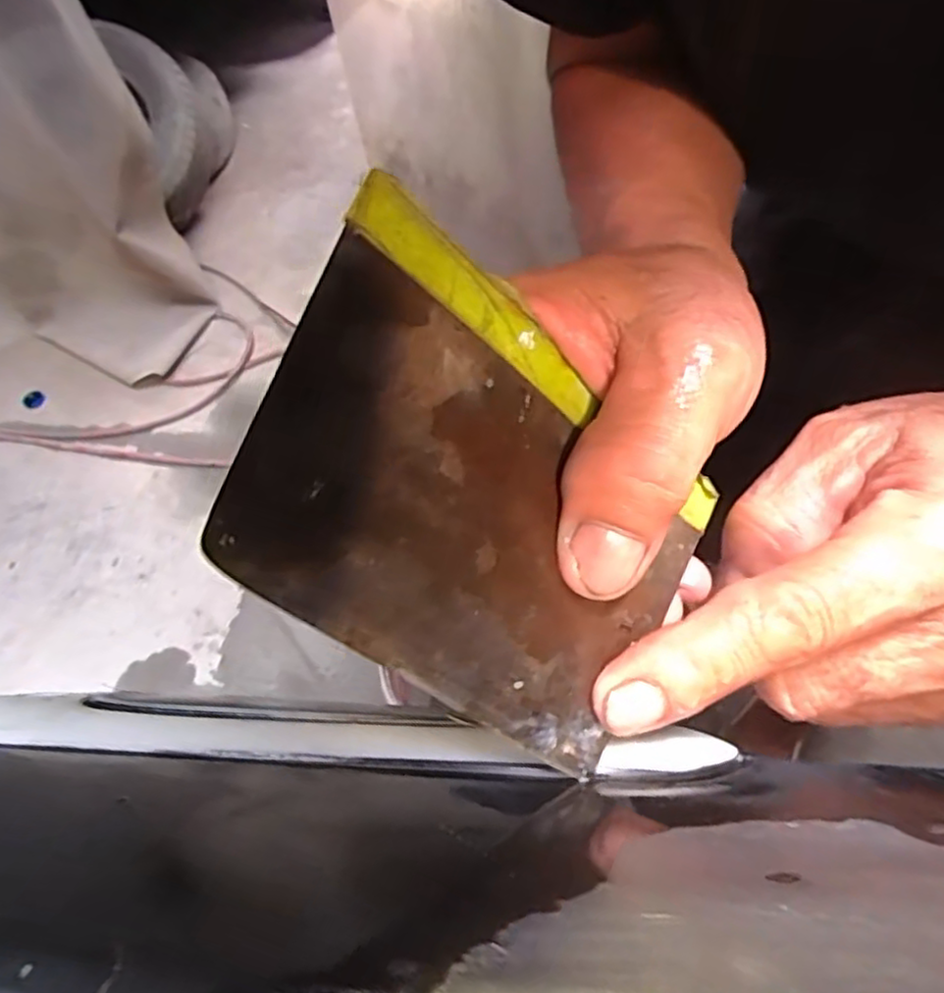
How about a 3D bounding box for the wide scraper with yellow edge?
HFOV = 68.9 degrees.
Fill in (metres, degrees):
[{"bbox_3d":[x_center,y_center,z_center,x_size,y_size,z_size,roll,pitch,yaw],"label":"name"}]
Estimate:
[{"bbox_3d":[0.007,0.001,0.153,0.004,0.115,0.086,-10,50,55],"label":"wide scraper with yellow edge"}]

